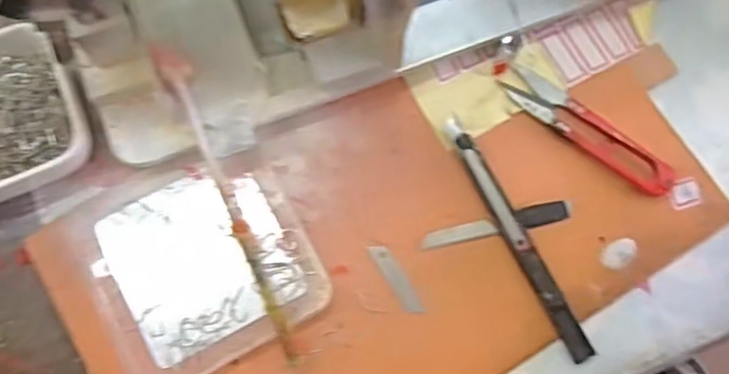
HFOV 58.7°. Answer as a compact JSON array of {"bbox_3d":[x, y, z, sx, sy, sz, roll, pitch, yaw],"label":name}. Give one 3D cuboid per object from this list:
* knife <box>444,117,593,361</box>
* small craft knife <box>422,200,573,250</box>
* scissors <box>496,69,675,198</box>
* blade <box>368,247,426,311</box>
[{"bbox_3d":[0.077,0.024,0.330,0.012,0.009,0.137,-27,79,-6],"label":"knife"},{"bbox_3d":[0.069,0.020,0.335,0.077,0.008,0.011,-13,78,-3],"label":"small craft knife"},{"bbox_3d":[0.117,-0.031,0.341,0.099,0.009,0.020,39,80,8],"label":"scissors"},{"bbox_3d":[0.017,0.047,0.330,0.009,0.004,0.040,-31,81,-8],"label":"blade"}]

